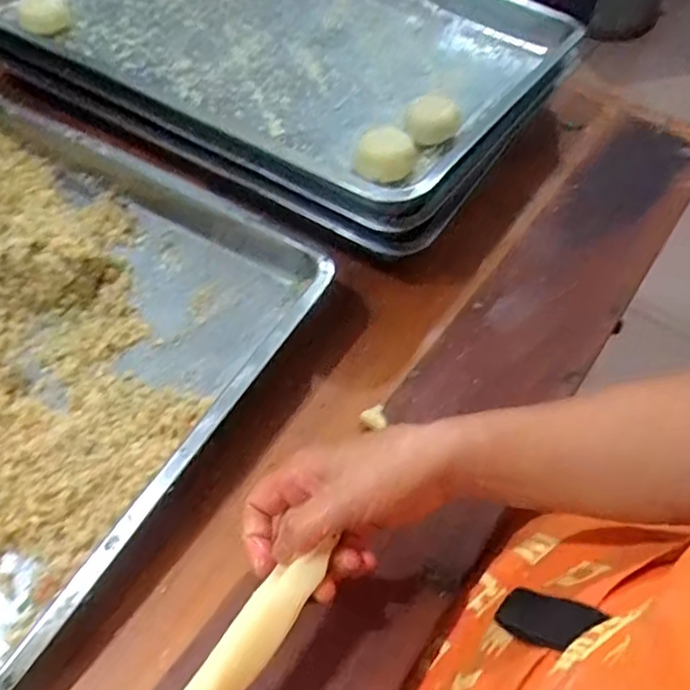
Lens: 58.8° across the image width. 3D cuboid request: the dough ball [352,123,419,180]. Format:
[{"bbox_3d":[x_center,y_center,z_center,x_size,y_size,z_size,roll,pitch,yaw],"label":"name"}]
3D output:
[{"bbox_3d":[0.035,-0.165,0.540,0.052,0.035,0.048,1,54,-2],"label":"dough ball"}]

